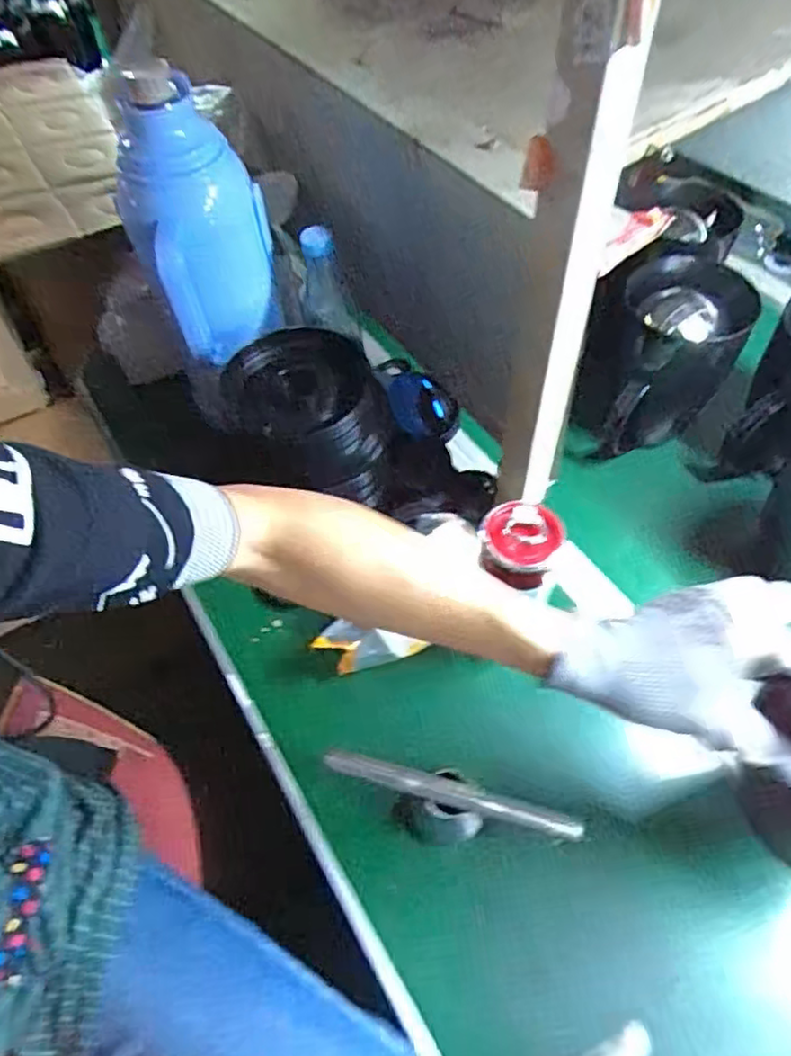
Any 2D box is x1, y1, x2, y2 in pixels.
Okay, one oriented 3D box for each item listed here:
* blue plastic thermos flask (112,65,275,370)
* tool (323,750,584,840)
[{"bbox_3d":[-0.178,-0.276,0.599,0.125,0.211,0.137,-17,55,-10],"label":"blue plastic thermos flask"},{"bbox_3d":[0.042,0.206,0.514,0.199,0.009,0.018,12,55,11],"label":"tool"}]

